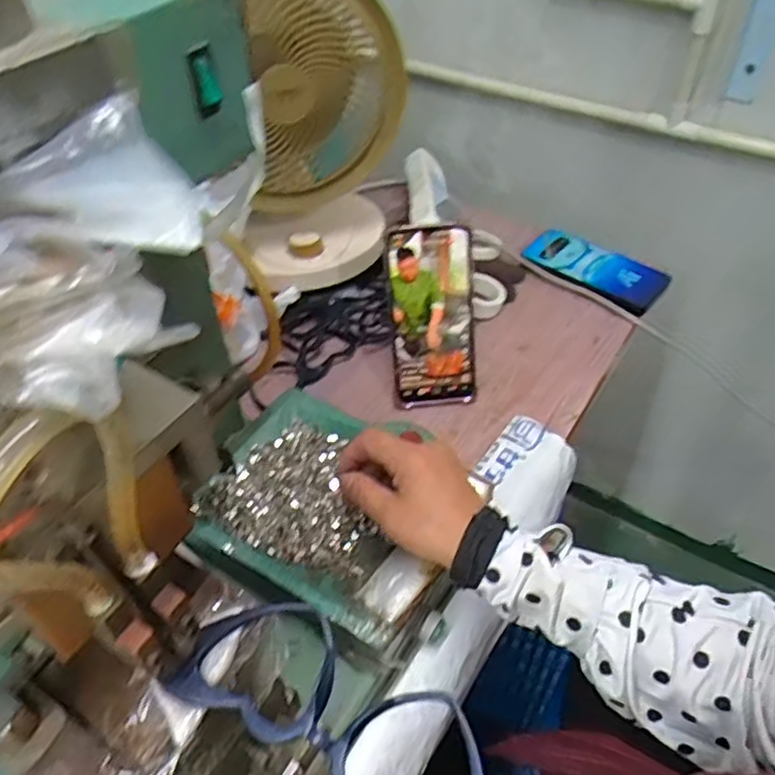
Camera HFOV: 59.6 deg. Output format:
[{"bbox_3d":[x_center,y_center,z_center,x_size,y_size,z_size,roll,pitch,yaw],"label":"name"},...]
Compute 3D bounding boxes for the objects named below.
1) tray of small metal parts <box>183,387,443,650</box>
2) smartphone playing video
[{"bbox_3d":[-0.046,0.086,0.502,0.183,0.028,0.167,18,49,16],"label":"tray of small metal parts"},{"bbox_3d":[0.040,-0.063,0.619,0.075,0.166,0.012,-6,20,-6],"label":"smartphone playing video"}]

